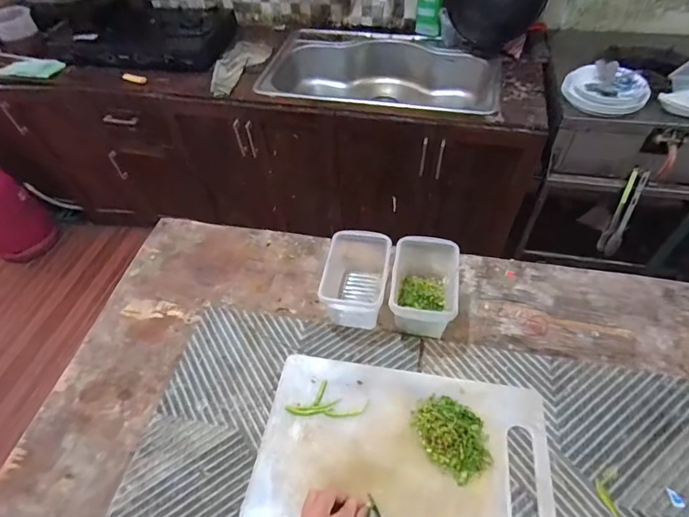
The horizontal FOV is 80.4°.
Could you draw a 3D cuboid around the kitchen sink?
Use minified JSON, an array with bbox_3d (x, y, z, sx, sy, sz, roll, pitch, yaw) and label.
[{"bbox_3d":[0.138,-0.637,1.565,0.817,0.237,0.523,10,53,12],"label":"kitchen sink"}]

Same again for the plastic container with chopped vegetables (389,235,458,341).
[{"bbox_3d":[0.134,0.052,0.692,0.102,0.097,0.163,7,51,11],"label":"plastic container with chopped vegetables"}]

